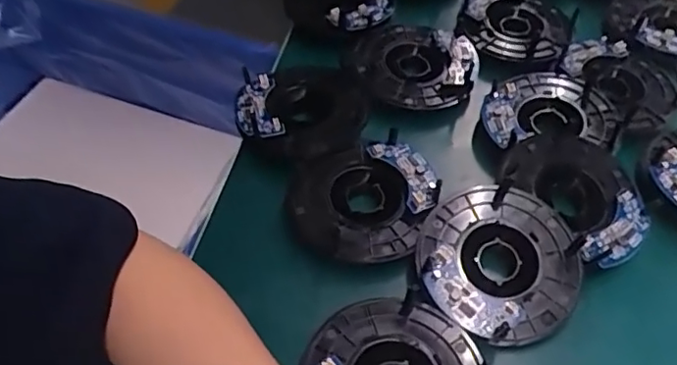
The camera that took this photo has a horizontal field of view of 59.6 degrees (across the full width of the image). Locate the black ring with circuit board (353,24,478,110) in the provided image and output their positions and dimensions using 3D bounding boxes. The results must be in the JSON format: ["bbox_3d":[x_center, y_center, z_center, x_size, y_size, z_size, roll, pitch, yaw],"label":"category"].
[{"bbox_3d":[0.064,-0.102,0.496,0.099,0.017,0.087,30,57,21],"label":"black ring with circuit board"}]

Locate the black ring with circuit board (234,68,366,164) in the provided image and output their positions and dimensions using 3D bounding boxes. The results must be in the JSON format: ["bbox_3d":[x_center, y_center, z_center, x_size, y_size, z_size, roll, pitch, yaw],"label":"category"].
[{"bbox_3d":[-0.028,-0.062,0.462,0.098,0.018,0.103,1,51,-1],"label":"black ring with circuit board"}]

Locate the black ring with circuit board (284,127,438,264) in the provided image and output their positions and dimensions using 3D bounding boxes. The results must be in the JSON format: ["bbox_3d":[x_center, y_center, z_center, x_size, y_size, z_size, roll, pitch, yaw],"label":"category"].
[{"bbox_3d":[0.018,0.008,0.400,0.097,0.019,0.091,1,51,-1],"label":"black ring with circuit board"}]

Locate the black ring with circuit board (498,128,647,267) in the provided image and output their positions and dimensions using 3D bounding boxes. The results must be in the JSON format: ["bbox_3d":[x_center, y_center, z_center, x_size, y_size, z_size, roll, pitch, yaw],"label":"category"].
[{"bbox_3d":[0.161,0.007,0.403,0.099,0.024,0.097,1,51,-1],"label":"black ring with circuit board"}]

